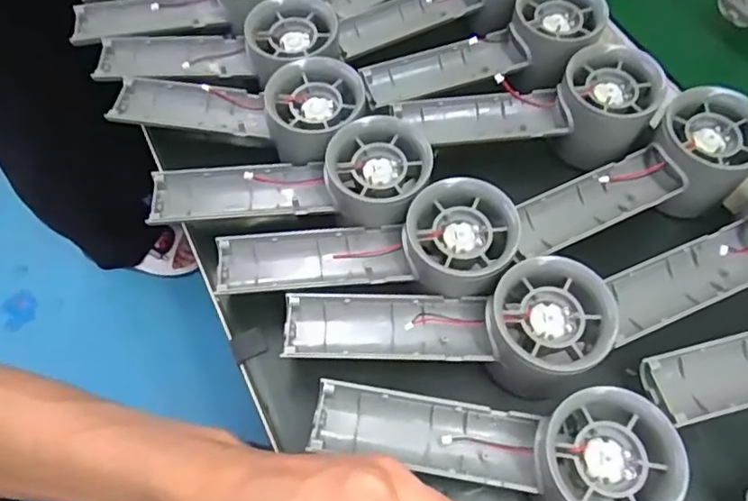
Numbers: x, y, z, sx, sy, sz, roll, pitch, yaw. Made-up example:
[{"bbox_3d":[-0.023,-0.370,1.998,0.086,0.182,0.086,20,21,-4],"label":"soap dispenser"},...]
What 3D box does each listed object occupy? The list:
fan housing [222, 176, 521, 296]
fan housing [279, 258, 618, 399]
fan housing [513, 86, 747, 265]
[{"bbox_3d":[-0.007,-0.005,0.303,0.153,0.034,0.054,-1,62,-1],"label":"fan housing"},{"bbox_3d":[0.033,0.041,0.281,0.153,0.034,0.060,-3,62,-2],"label":"fan housing"},{"bbox_3d":[0.149,-0.037,0.341,0.151,0.047,0.053,-26,64,3],"label":"fan housing"}]

